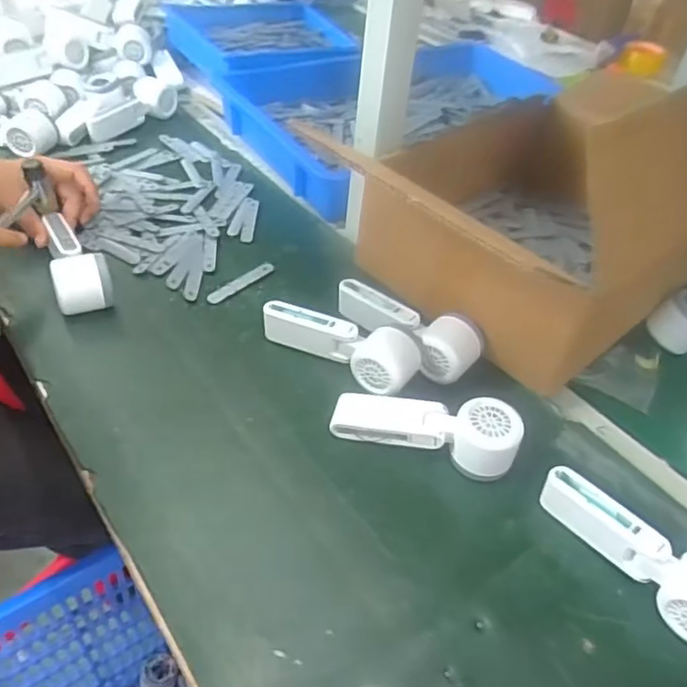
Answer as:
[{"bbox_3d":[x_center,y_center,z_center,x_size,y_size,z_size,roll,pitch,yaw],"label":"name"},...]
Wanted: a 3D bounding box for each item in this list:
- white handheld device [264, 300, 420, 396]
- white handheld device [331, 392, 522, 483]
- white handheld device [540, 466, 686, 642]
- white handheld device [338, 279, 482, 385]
[{"bbox_3d":[-0.005,-0.004,0.629,0.165,0.047,0.051,28,46,21],"label":"white handheld device"},{"bbox_3d":[0.073,0.074,0.556,0.163,0.049,0.054,12,43,5],"label":"white handheld device"},{"bbox_3d":[0.242,0.159,0.492,0.063,0.048,0.169,-22,50,-28],"label":"white handheld device"},{"bbox_3d":[0.066,-0.022,0.651,0.059,0.050,0.163,-31,55,-34],"label":"white handheld device"}]

